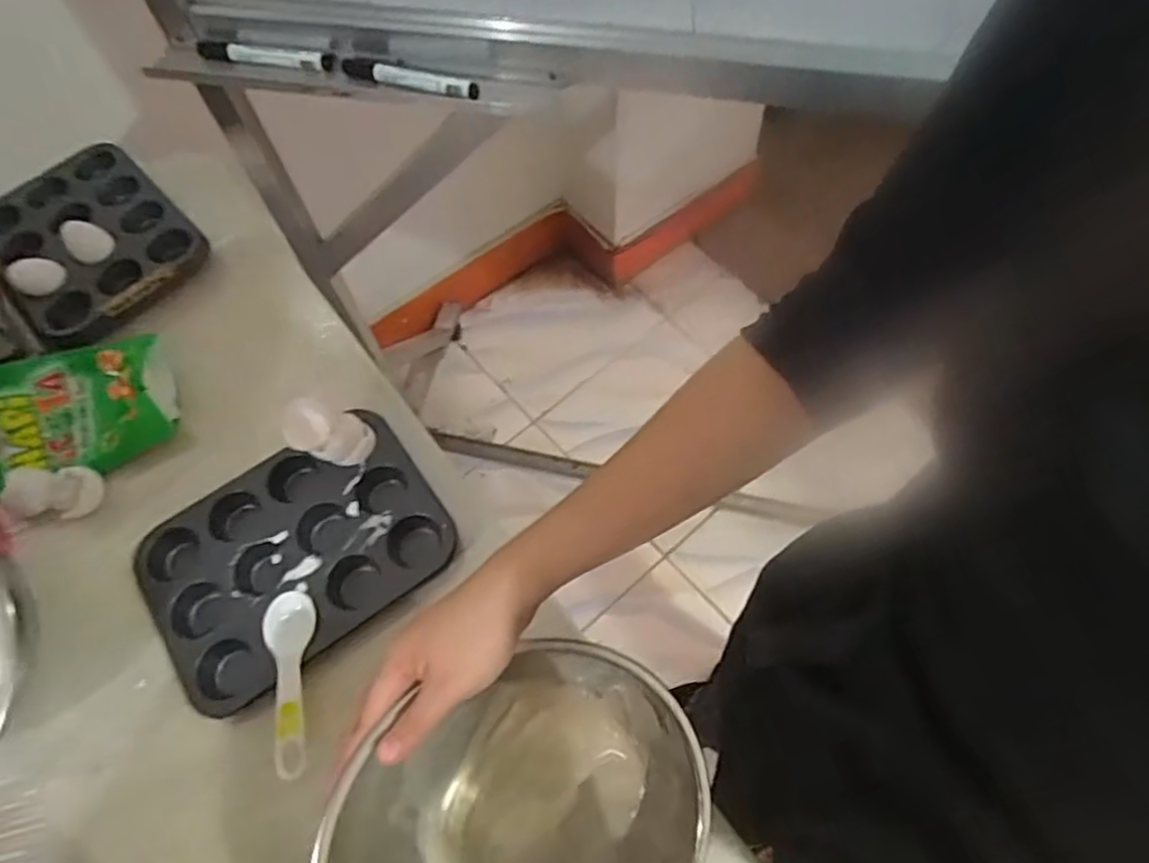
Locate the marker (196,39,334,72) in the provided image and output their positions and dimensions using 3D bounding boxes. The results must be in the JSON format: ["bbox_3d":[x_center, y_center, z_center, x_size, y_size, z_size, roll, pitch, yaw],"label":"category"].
[{"bbox_3d":[-0.303,-0.366,0.696,0.144,0.014,0.019,9,63,7],"label":"marker"}]

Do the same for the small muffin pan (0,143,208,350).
[{"bbox_3d":[-0.547,-0.219,0.796,0.192,0.031,0.255,-40,67,-17],"label":"small muffin pan"}]

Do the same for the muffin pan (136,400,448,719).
[{"bbox_3d":[-0.245,0.107,0.631,0.249,0.035,0.178,-32,65,-13],"label":"muffin pan"}]

